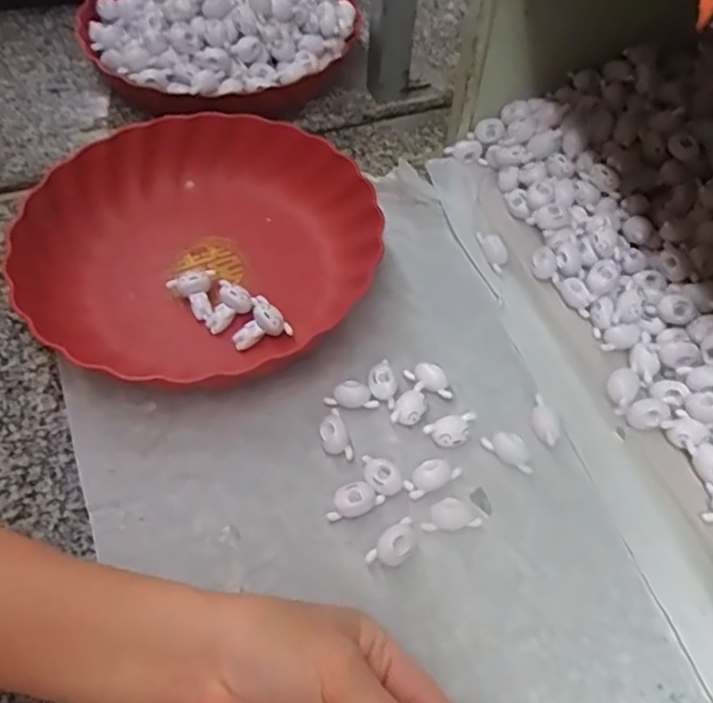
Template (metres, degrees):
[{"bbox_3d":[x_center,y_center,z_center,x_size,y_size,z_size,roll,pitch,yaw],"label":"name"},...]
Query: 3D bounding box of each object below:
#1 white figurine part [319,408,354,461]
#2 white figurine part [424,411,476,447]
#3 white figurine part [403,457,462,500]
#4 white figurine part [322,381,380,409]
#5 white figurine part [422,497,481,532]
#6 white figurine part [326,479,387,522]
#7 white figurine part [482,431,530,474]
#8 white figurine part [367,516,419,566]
[{"bbox_3d":[-0.014,0.051,0.390,0.016,0.016,0.033,-14,57,-10],"label":"white figurine part"},{"bbox_3d":[0.059,0.048,0.392,0.032,0.012,0.018,-27,60,-18],"label":"white figurine part"},{"bbox_3d":[0.045,0.074,0.375,0.034,0.010,0.015,-24,59,-16],"label":"white figurine part"},{"bbox_3d":[-0.004,0.028,0.405,0.033,0.011,0.015,-2,55,-2],"label":"white figurine part"},{"bbox_3d":[0.053,0.093,0.364,0.032,0.010,0.016,-8,56,-6],"label":"white figurine part"},{"bbox_3d":[-0.002,0.085,0.366,0.032,0.015,0.018,-26,59,-17],"label":"white figurine part"},{"bbox_3d":[0.093,0.059,0.384,0.032,0.009,0.015,37,63,22],"label":"white figurine part"},{"bbox_3d":[0.022,0.107,0.352,0.032,0.013,0.017,-37,63,-23],"label":"white figurine part"}]

